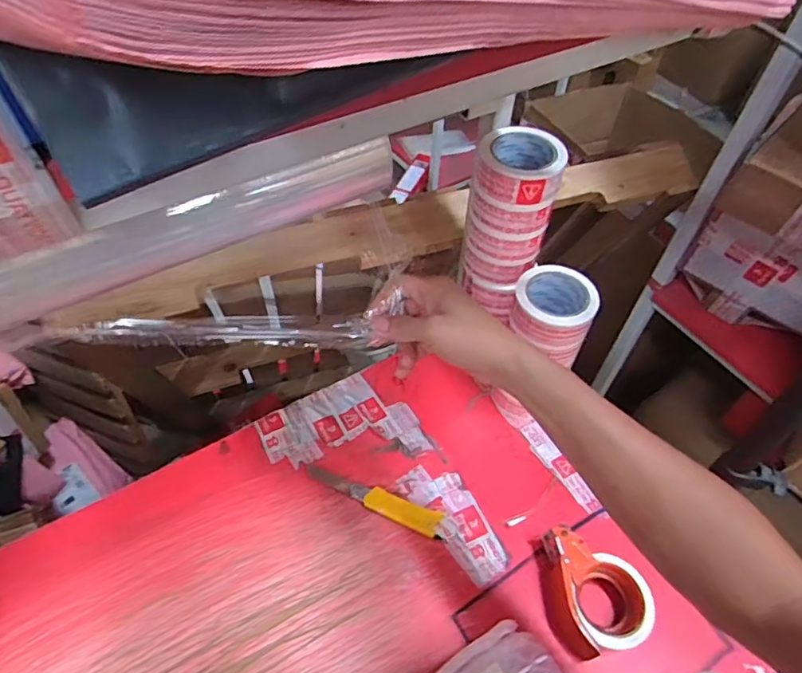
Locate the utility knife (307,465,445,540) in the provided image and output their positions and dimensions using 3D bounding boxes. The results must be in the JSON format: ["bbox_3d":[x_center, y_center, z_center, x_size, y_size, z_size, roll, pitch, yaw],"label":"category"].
[{"bbox_3d":[-0.041,0.229,0.763,0.208,0.019,0.033,19,53,13],"label":"utility knife"}]

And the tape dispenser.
[{"bbox_3d":[0.242,0.315,0.683,0.113,0.062,0.144,-6,51,-6],"label":"tape dispenser"}]

